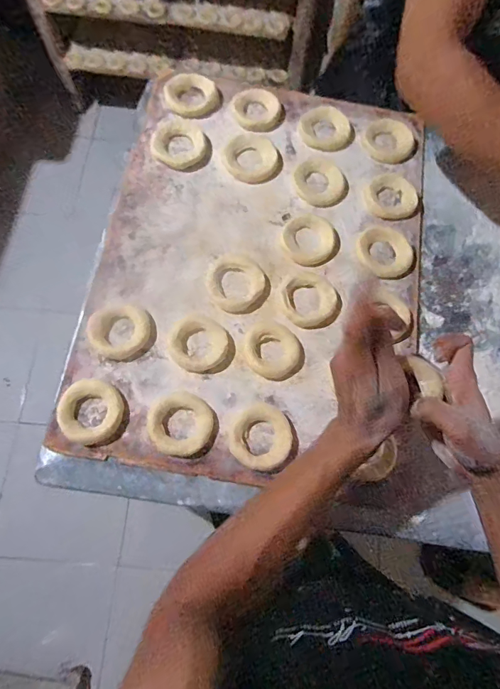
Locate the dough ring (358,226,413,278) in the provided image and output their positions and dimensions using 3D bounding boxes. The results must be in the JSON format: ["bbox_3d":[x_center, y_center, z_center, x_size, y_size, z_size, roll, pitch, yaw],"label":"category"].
[{"bbox_3d":[0.187,-0.127,0.575,0.079,0.025,0.068,42,75,10],"label":"dough ring"}]

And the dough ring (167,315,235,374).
[{"bbox_3d":[-0.062,0.000,0.514,0.072,0.020,0.080,-35,77,-13],"label":"dough ring"}]

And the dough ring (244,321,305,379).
[{"bbox_3d":[0.031,0.005,0.515,0.073,0.016,0.070,38,74,9],"label":"dough ring"}]

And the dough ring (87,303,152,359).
[{"bbox_3d":[-0.163,-0.018,0.516,0.073,0.017,0.073,1,72,-3],"label":"dough ring"}]

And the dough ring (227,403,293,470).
[{"bbox_3d":[0.012,0.108,0.477,0.071,0.016,0.072,1,72,-3],"label":"dough ring"}]

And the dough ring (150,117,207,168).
[{"bbox_3d":[-0.106,-0.299,0.603,0.078,0.018,0.086,-16,74,-8],"label":"dough ring"}]

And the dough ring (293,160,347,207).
[{"bbox_3d":[0.102,-0.238,0.601,0.077,0.015,0.069,19,72,3],"label":"dough ring"}]

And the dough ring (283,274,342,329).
[{"bbox_3d":[0.081,-0.057,0.542,0.079,0.013,0.074,1,72,-3],"label":"dough ring"}]

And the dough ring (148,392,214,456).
[{"bbox_3d":[-0.080,0.092,0.478,0.074,0.017,0.069,1,72,-3],"label":"dough ring"}]

